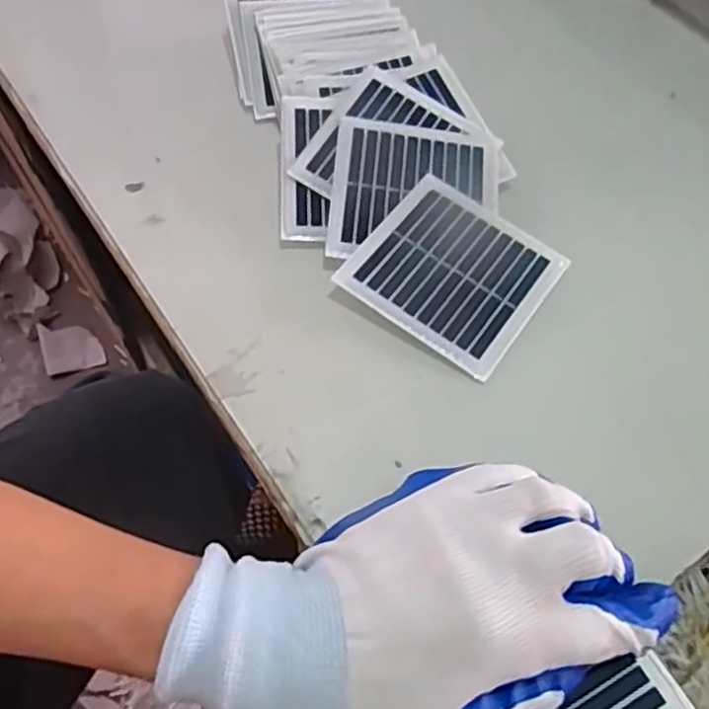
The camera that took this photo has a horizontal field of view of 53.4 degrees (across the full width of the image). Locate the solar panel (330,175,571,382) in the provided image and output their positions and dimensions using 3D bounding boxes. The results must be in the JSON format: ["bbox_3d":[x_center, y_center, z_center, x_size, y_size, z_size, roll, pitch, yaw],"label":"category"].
[{"bbox_3d":[0.054,-0.045,0.381,0.095,0.004,0.095,36,64,11],"label":"solar panel"}]

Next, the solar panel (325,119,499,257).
[{"bbox_3d":[0.035,-0.092,0.407,0.097,0.006,0.091,7,66,-5],"label":"solar panel"}]

